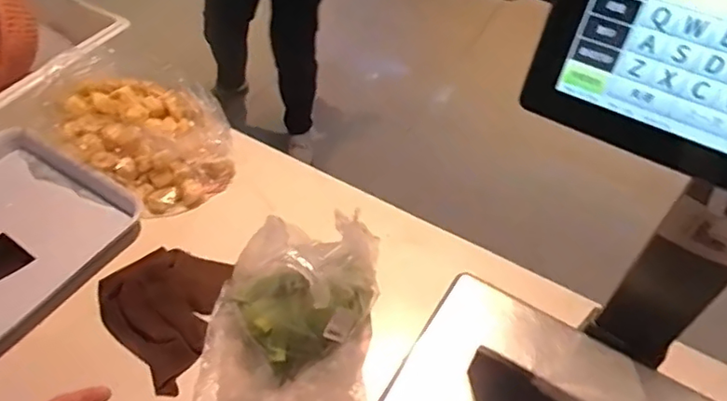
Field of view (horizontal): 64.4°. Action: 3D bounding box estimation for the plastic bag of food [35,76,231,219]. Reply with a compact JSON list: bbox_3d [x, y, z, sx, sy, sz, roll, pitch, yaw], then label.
[{"bbox_3d":[-0.330,-0.109,0.888,0.286,0.074,0.199,31,55,21],"label":"plastic bag of food"}]

